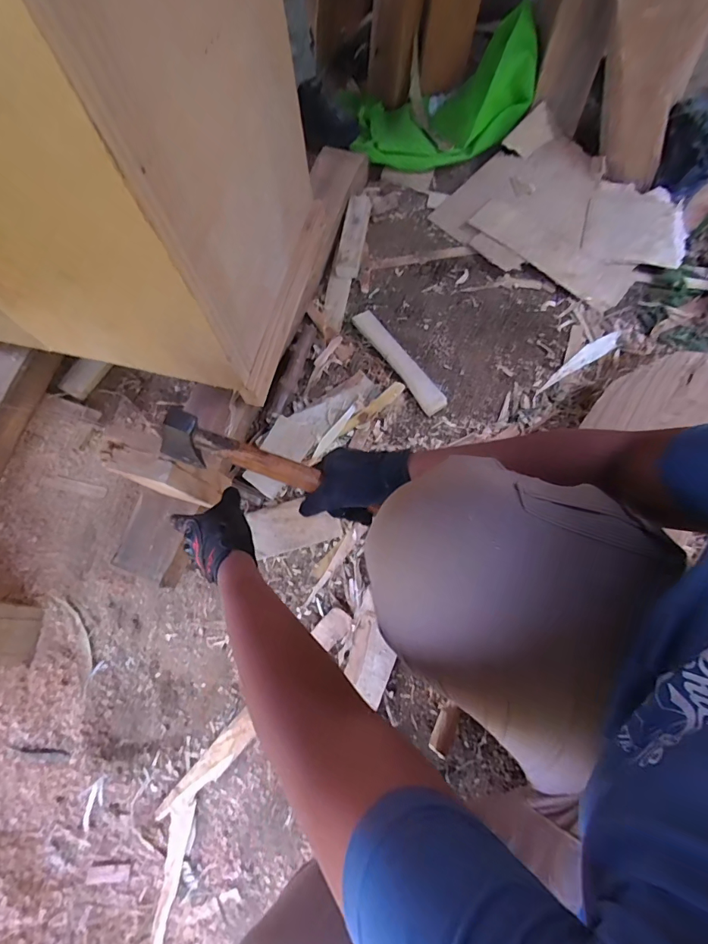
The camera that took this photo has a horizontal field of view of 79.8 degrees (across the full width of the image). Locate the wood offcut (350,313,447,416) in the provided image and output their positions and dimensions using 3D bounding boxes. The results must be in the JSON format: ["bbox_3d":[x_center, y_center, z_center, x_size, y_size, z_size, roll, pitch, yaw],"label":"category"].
[{"bbox_3d":[0.096,-0.240,0.901,0.047,0.021,0.280,-33,73,-11],"label":"wood offcut"}]

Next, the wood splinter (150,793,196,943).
[{"bbox_3d":[-0.362,0.803,0.821,0.040,0.022,0.375,12,90,4],"label":"wood splinter"}]

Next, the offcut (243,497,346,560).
[{"bbox_3d":[-0.112,0.101,0.814,0.160,0.015,0.093,-16,88,0],"label":"offcut"}]

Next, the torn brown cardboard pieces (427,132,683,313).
[{"bbox_3d":[0.468,-0.582,0.969,0.478,0.032,0.337,42,87,16],"label":"torn brown cardboard pieces"}]

